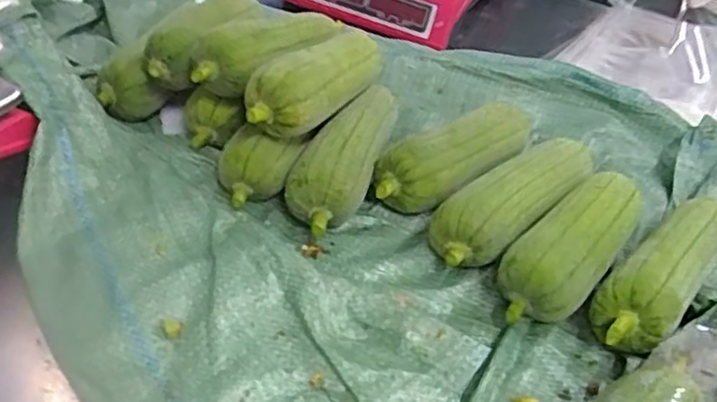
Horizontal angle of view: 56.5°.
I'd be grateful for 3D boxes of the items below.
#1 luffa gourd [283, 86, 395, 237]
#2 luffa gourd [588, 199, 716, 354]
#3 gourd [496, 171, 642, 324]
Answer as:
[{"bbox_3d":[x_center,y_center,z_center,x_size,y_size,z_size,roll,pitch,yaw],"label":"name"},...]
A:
[{"bbox_3d":[-0.009,-0.047,0.624,0.065,0.052,0.185,17,42,12],"label":"luffa gourd"},{"bbox_3d":[0.257,0.052,0.551,0.059,0.057,0.218,34,47,27],"label":"luffa gourd"},{"bbox_3d":[0.179,0.033,0.557,0.070,0.060,0.185,30,46,24],"label":"gourd"}]

